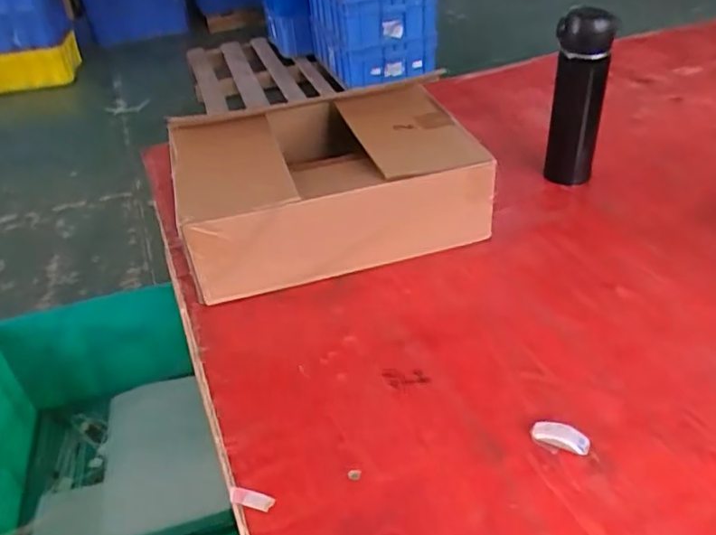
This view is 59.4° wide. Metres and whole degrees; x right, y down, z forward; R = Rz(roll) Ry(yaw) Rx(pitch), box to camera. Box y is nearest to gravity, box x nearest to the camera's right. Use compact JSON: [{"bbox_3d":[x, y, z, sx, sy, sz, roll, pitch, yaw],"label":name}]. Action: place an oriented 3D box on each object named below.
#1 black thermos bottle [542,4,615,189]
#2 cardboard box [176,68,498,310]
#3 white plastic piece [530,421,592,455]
[{"bbox_3d":[0.282,-0.218,0.809,0.067,0.213,0.059,10,39,17],"label":"black thermos bottle"},{"bbox_3d":[-0.048,-0.110,0.776,0.345,0.119,0.264,-14,38,-14],"label":"cardboard box"},{"bbox_3d":[0.166,0.138,0.515,0.045,0.011,0.017,13,40,20],"label":"white plastic piece"}]

